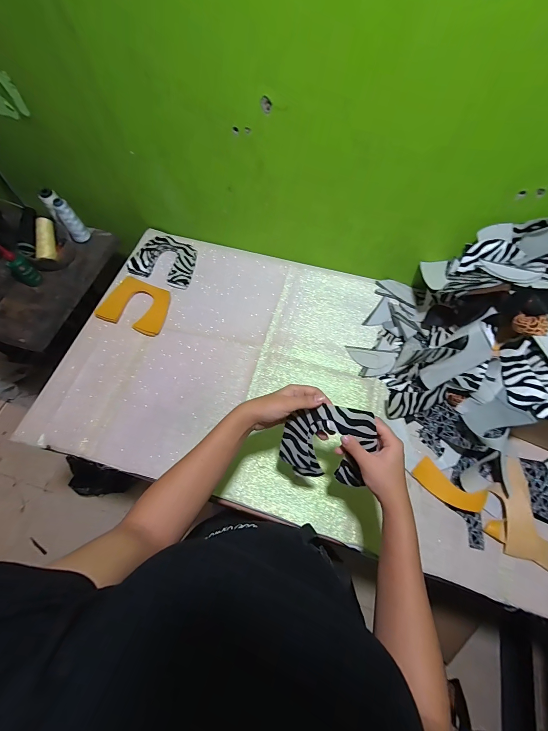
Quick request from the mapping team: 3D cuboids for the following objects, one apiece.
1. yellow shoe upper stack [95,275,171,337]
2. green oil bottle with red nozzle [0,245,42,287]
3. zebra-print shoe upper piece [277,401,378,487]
[{"bbox_3d":[-0.330,-0.146,0.728,0.154,0.009,0.125,20,72,0],"label":"yellow shoe upper stack"},{"bbox_3d":[-0.616,-0.240,0.725,0.033,0.110,0.044,28,69,13],"label":"green oil bottle with red nozzle"},{"bbox_3d":[0.075,0.117,0.446,0.131,0.137,0.015,16,25,19],"label":"zebra-print shoe upper piece"}]

